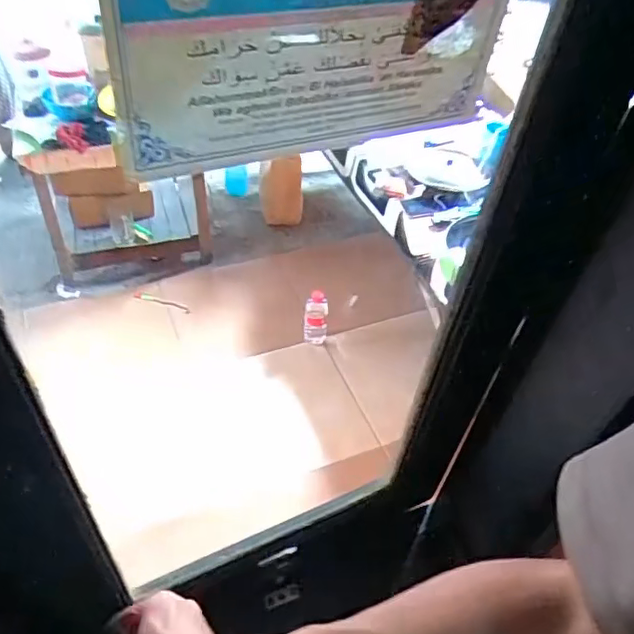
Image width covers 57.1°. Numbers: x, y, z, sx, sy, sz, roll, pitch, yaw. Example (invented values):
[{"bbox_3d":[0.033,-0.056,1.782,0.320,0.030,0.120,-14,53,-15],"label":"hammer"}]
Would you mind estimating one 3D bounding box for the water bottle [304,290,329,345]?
[{"bbox_3d":[-0.002,0.008,1.686,0.069,0.185,0.055,8,46,1],"label":"water bottle"}]

